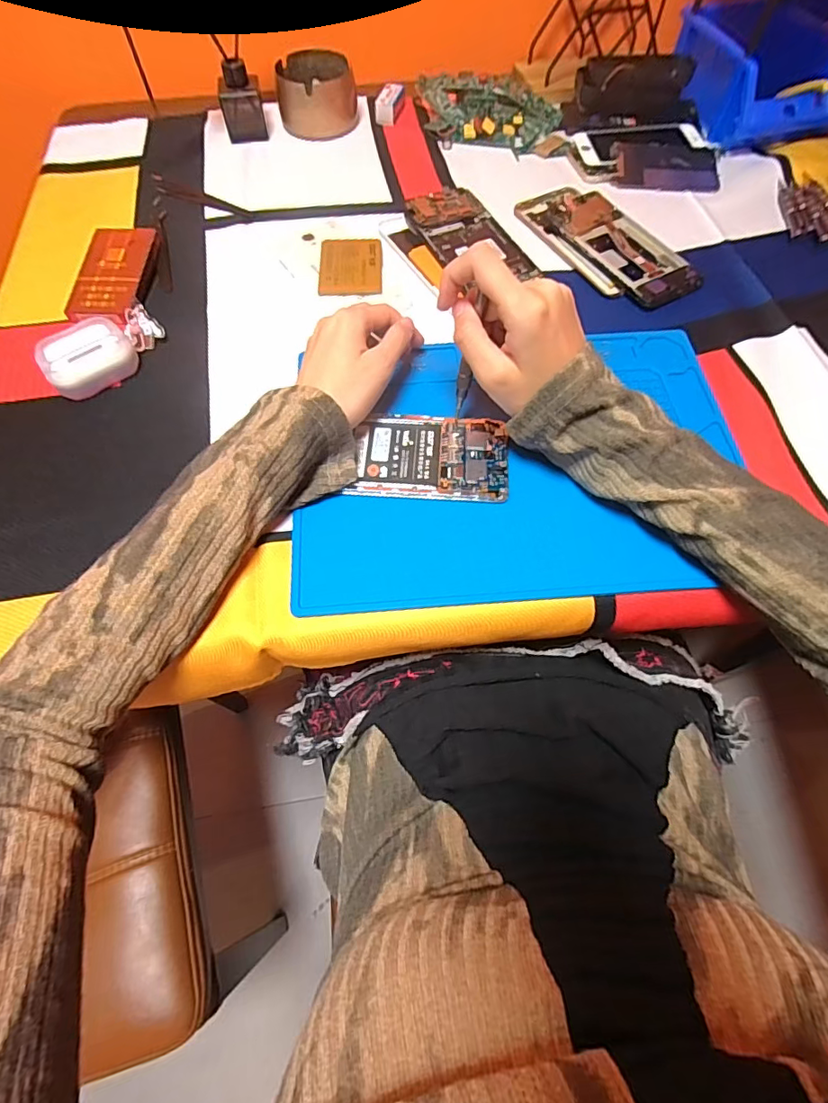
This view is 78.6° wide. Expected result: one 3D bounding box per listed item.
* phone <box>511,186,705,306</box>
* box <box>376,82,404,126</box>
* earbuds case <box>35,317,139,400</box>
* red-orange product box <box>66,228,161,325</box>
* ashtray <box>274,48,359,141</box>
[{"bbox_3d":[0.175,-0.289,0.471,0.082,0.012,0.181,-30,67,-14],"label":"phone"},{"bbox_3d":[-0.028,-0.509,0.576,0.025,0.019,0.051,10,64,6],"label":"box"},{"bbox_3d":[-0.255,-0.154,0.397,0.065,0.031,0.049,-33,68,-15],"label":"earbuds case"},{"bbox_3d":[-0.261,-0.237,0.441,0.055,0.020,0.109,1,64,1],"label":"red-orange product box"},{"bbox_3d":[-0.106,-0.503,0.558,0.084,0.047,0.086,-8,64,-3],"label":"ashtray"}]

